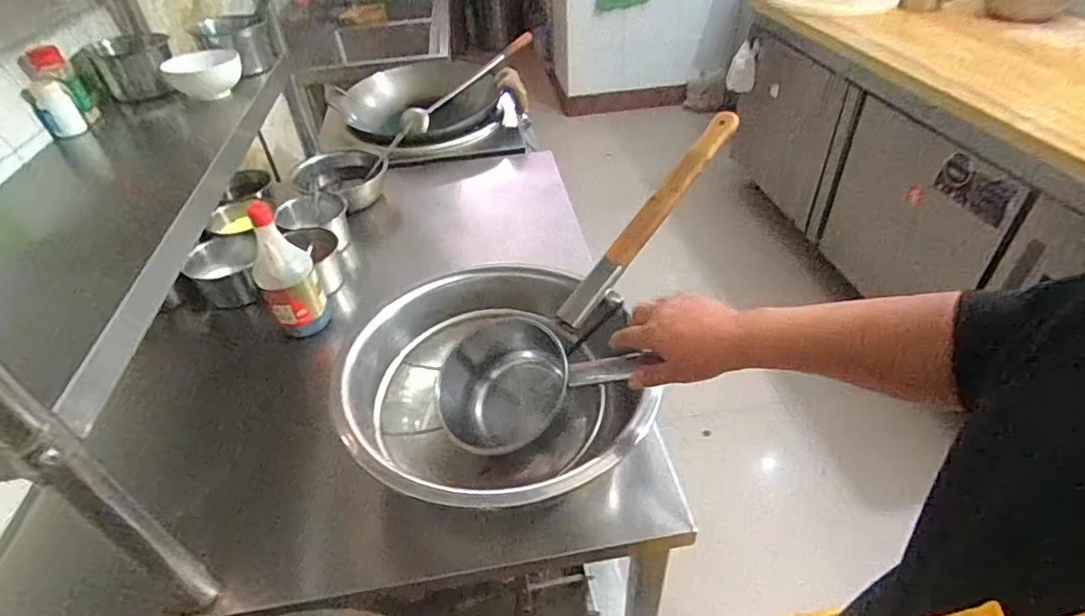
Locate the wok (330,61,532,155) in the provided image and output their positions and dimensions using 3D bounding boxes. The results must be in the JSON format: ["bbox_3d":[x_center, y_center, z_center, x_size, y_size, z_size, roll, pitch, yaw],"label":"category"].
[{"bbox_3d":[-0.305,-0.538,1.477,0.441,0.117,0.382,-29,47,-27],"label":"wok"}]

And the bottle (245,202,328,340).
[{"bbox_3d":[-0.393,-0.044,0.861,0.073,0.228,0.062,-6,41,-3],"label":"bottle"}]

